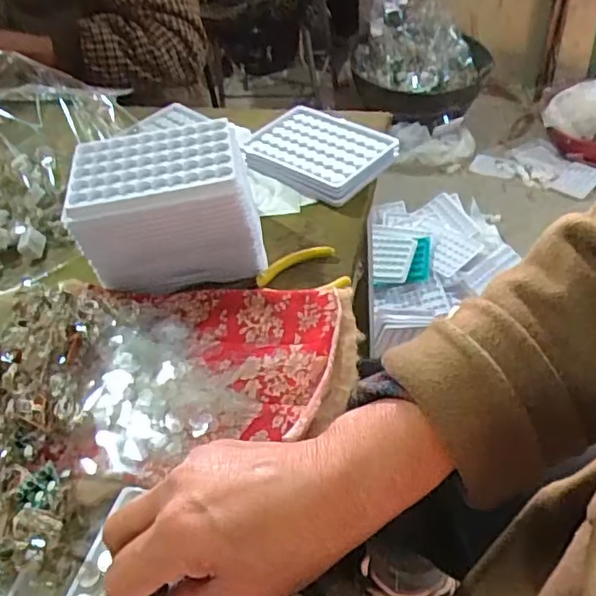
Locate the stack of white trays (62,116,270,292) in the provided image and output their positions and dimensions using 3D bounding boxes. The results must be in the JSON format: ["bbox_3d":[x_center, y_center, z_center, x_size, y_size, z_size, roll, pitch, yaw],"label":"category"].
[{"bbox_3d":[-0.100,-0.067,0.473,0.128,0.101,0.082,-10,46,-3],"label":"stack of white trays"}]

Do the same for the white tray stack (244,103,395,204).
[{"bbox_3d":[0.020,-0.142,0.579,0.129,0.023,0.096,29,56,30],"label":"white tray stack"}]

